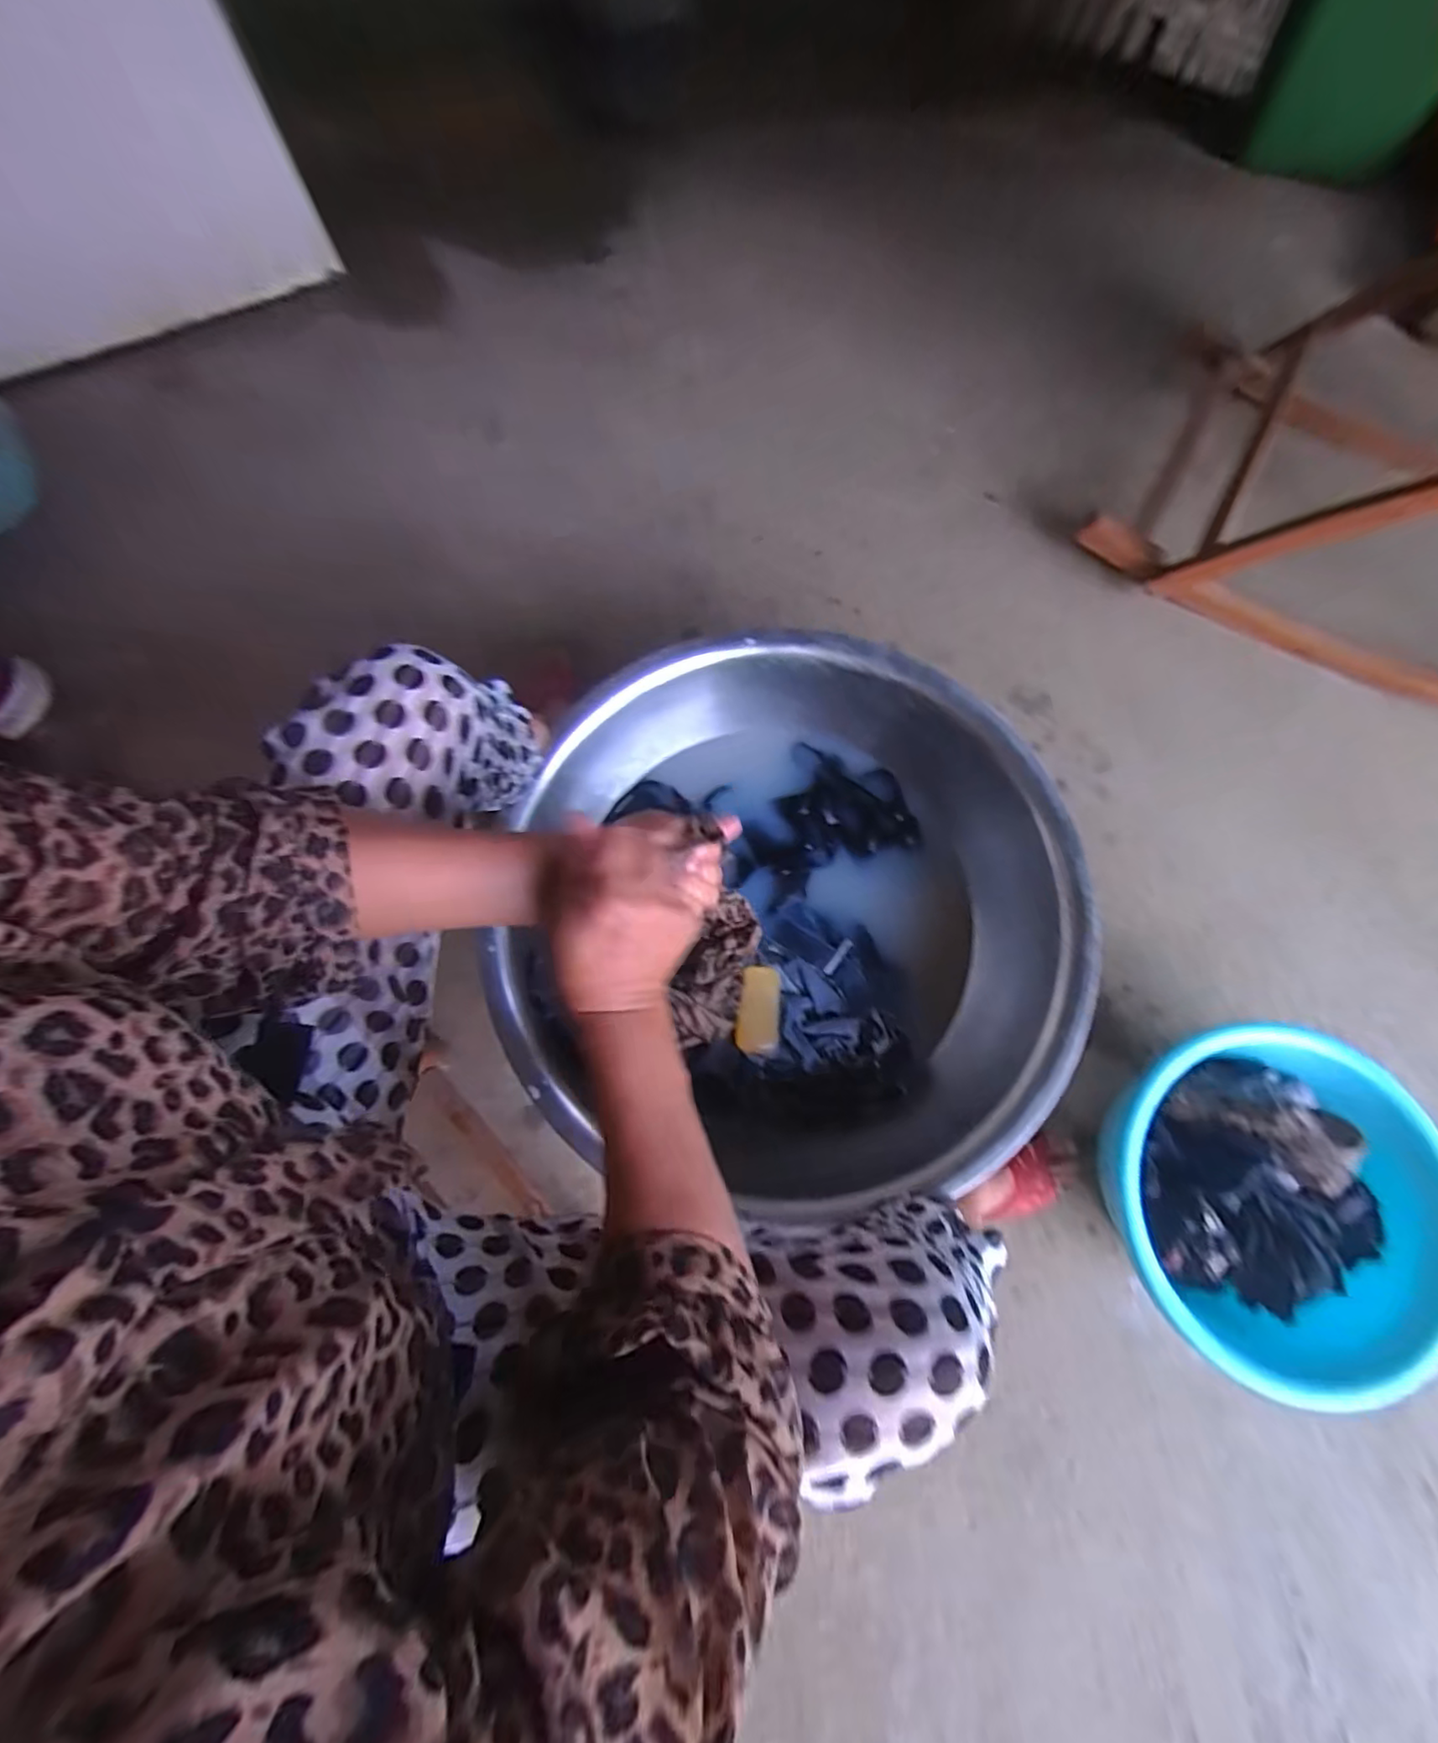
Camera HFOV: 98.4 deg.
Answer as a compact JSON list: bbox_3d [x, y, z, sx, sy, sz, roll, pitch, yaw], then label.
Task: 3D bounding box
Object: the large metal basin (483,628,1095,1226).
[{"bbox_3d":[0.090,0.032,0.745,0.591,0.166,0.597,0,77,-2],"label":"large metal basin"}]

